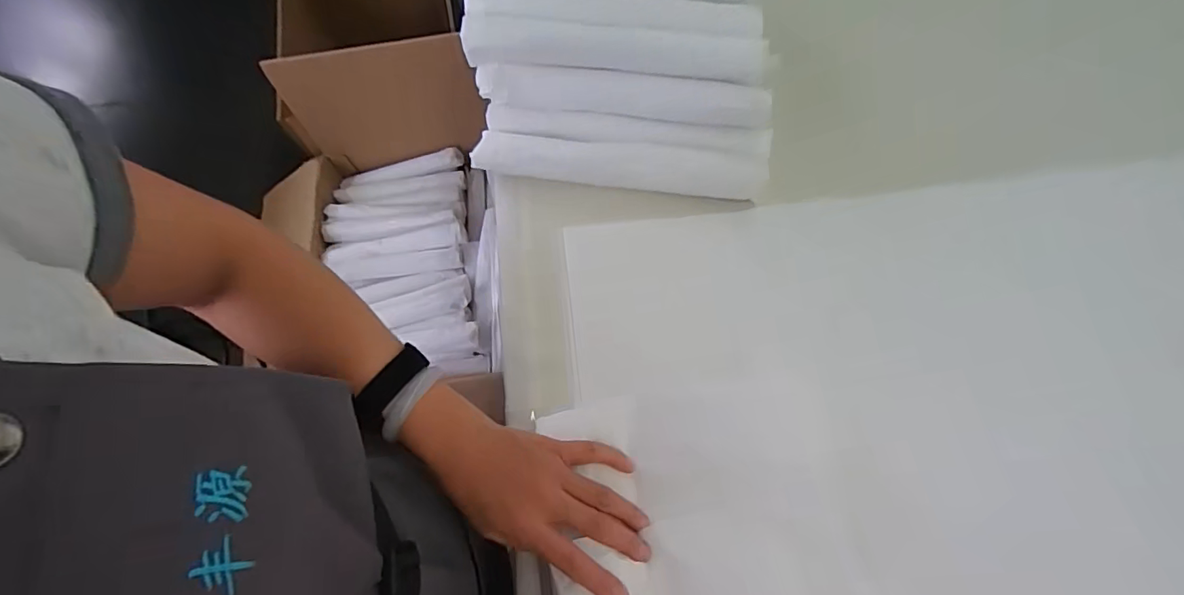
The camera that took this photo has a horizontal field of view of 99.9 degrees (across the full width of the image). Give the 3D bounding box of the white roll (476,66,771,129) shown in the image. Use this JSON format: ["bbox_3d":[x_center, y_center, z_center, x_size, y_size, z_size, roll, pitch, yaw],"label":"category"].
[{"bbox_3d":[0.028,-0.211,0.516,0.298,0.030,0.035,8,67,6],"label":"white roll"}]

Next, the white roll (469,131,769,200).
[{"bbox_3d":[0.026,-0.141,0.526,0.302,0.029,0.040,7,67,5],"label":"white roll"}]

